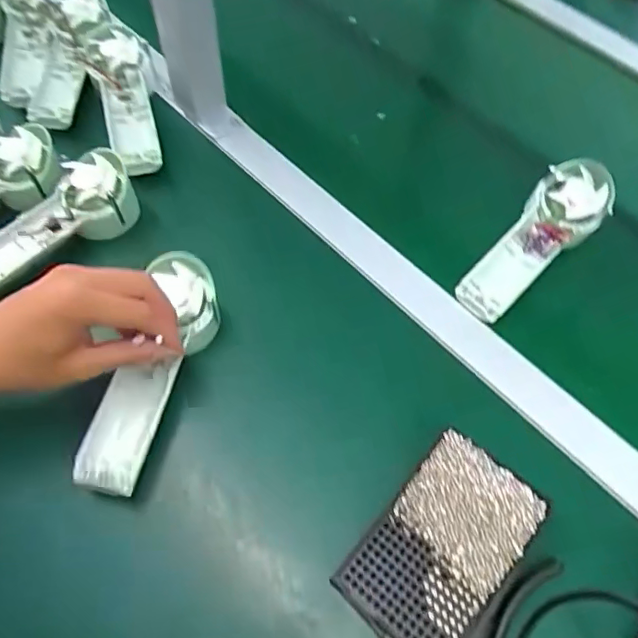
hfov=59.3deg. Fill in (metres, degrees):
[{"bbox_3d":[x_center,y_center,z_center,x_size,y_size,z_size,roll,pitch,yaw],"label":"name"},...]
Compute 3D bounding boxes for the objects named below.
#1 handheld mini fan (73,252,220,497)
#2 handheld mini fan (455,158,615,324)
[{"bbox_3d":[-0.124,0.039,0.421,0.055,0.040,0.179,19,72,9],"label":"handheld mini fan"},{"bbox_3d":[0.196,-0.072,0.504,0.062,0.031,0.183,41,82,20],"label":"handheld mini fan"}]

